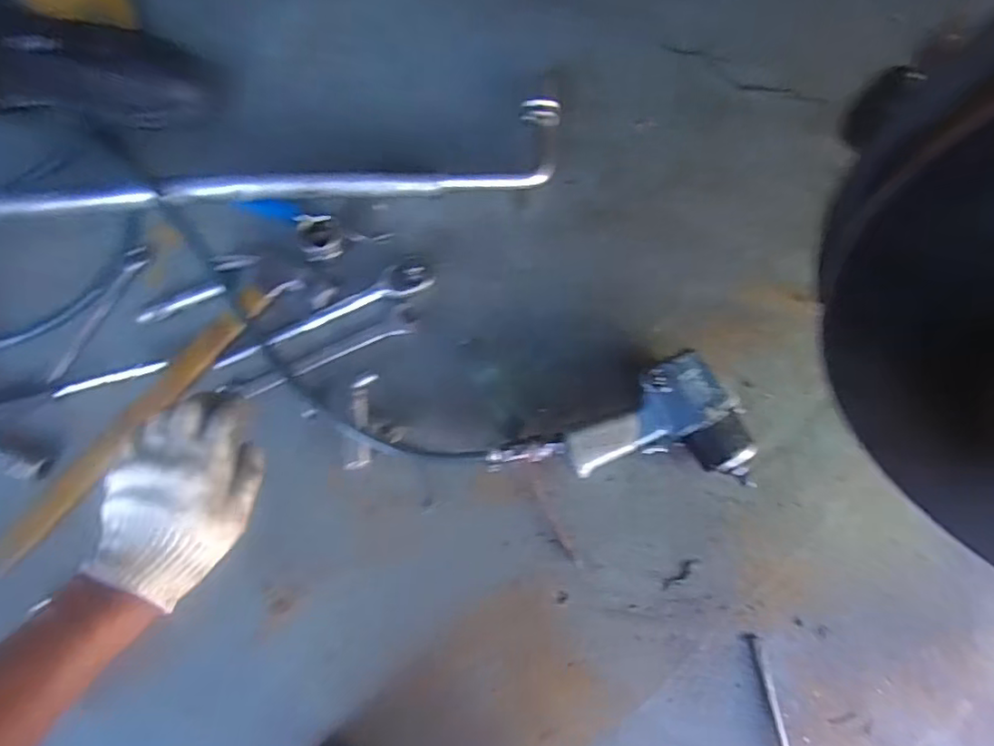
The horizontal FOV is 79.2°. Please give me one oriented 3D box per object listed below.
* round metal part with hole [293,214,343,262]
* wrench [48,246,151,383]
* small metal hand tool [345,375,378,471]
[{"bbox_3d":[-0.195,-0.150,0.659,0.043,0.030,0.043,1,75,-2],"label":"round metal part with hole"},{"bbox_3d":[-0.426,-0.065,0.644,0.016,0.013,0.166,26,76,5],"label":"wrench"},{"bbox_3d":[-0.138,0.050,0.615,0.024,0.005,0.098,3,75,-1],"label":"small metal hand tool"}]

